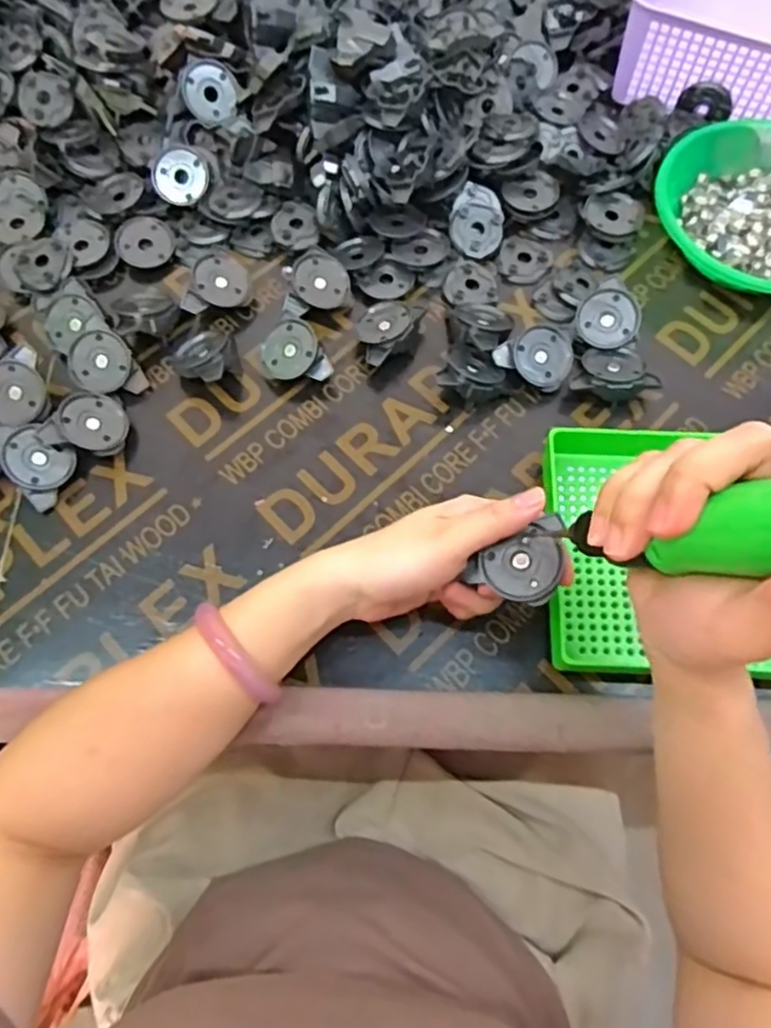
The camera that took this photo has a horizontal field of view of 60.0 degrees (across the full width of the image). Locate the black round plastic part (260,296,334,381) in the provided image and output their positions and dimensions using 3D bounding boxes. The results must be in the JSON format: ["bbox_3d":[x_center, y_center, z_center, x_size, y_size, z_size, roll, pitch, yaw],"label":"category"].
[{"bbox_3d":[-0.068,-0.121,0.472,0.043,0.023,0.066,-18,69,-7],"label":"black round plastic part"}]

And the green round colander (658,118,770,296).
[{"bbox_3d":[0.283,-0.227,0.503,0.159,0.043,0.137,24,70,9],"label":"green round colander"}]

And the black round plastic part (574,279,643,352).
[{"bbox_3d":[0.157,-0.138,0.471,0.044,0.007,0.046,-1,86,14],"label":"black round plastic part"}]

